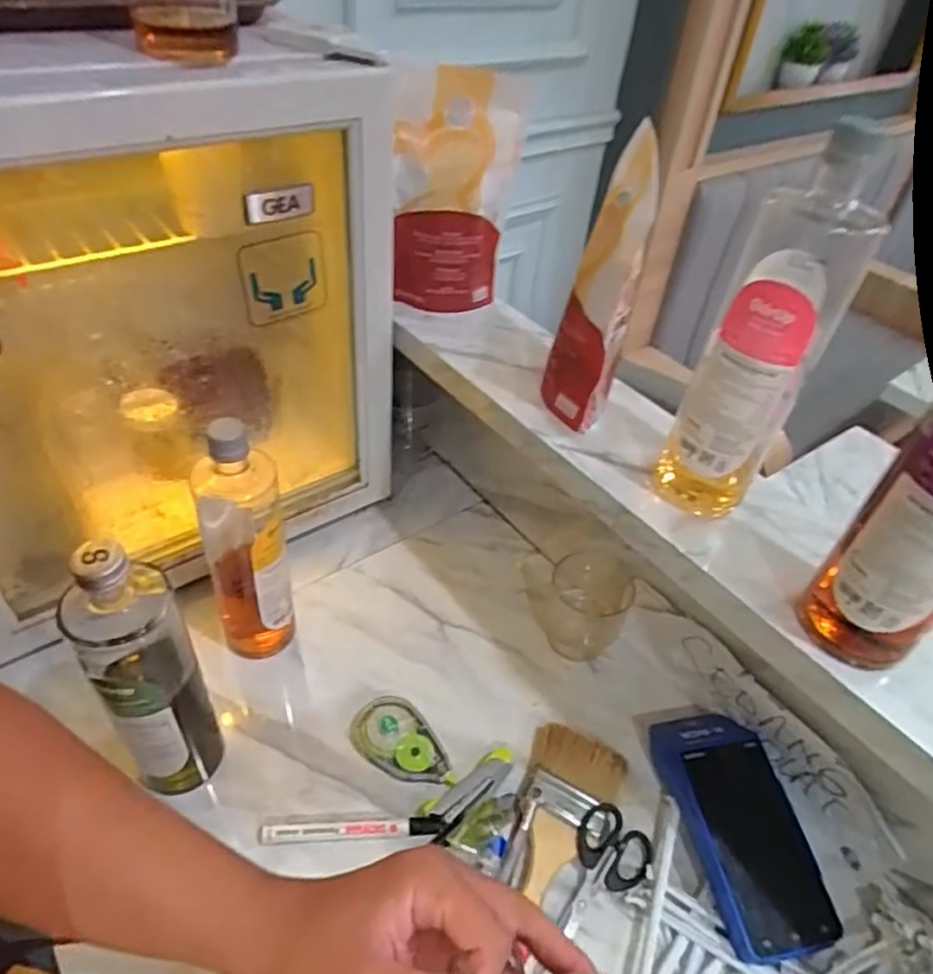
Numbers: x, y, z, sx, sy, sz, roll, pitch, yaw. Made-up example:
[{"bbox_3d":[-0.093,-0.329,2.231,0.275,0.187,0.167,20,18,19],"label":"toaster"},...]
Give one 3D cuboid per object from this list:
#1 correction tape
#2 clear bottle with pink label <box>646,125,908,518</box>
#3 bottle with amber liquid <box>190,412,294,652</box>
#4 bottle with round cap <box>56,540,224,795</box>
[{"bbox_3d":[-0.060,0.241,0.624,0.060,0.024,0.104,-30,55,-31],"label":"correction tape"},{"bbox_3d":[0.196,-0.091,0.449,0.064,0.263,0.053,33,50,25],"label":"clear bottle with pink label"},{"bbox_3d":[-0.204,0.051,0.621,0.077,0.267,0.085,-13,48,-19],"label":"bottle with amber liquid"},{"bbox_3d":[-0.237,0.148,0.509,0.074,0.266,0.069,-23,51,-27],"label":"bottle with round cap"}]

